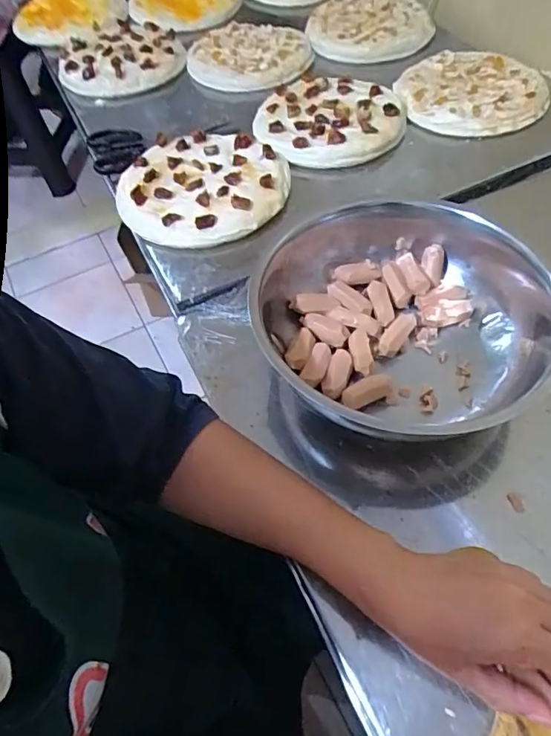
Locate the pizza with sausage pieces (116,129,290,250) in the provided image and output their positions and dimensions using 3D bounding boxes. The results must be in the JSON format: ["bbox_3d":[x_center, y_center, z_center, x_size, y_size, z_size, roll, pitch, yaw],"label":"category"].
[{"bbox_3d":[-0.083,-0.221,0.618,0.188,0.027,0.192,-2,55,3],"label":"pizza with sausage pieces"}]

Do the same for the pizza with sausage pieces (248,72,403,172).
[{"bbox_3d":[0.070,-0.333,0.686,0.192,0.028,0.178,-2,55,3],"label":"pizza with sausage pieces"}]

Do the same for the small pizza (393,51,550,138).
[{"bbox_3d":[0.267,-0.379,0.705,0.184,0.030,0.175,-2,55,3],"label":"small pizza"}]

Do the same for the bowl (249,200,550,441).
[{"bbox_3d":[0.102,-0.058,0.474,0.245,0.082,0.254,-2,55,3],"label":"bowl"}]

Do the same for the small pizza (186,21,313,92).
[{"bbox_3d":[-0.034,-0.501,0.833,0.223,0.037,0.179,35,64,25],"label":"small pizza"}]

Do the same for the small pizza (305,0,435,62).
[{"bbox_3d":[0.152,-0.575,0.855,0.193,0.033,0.208,-2,55,3],"label":"small pizza"}]

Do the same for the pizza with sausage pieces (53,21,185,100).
[{"bbox_3d":[-0.250,-0.505,0.831,0.195,0.035,0.206,-11,55,-4],"label":"pizza with sausage pieces"}]

